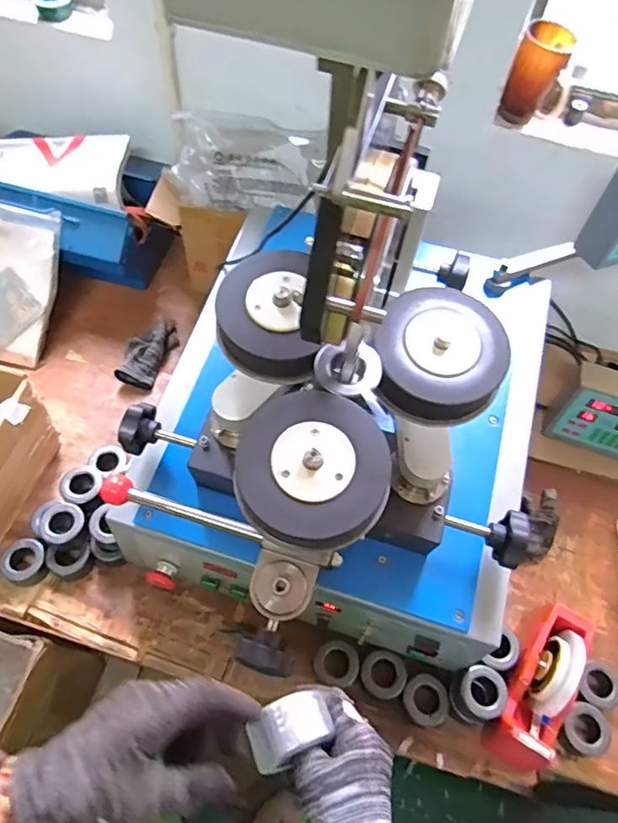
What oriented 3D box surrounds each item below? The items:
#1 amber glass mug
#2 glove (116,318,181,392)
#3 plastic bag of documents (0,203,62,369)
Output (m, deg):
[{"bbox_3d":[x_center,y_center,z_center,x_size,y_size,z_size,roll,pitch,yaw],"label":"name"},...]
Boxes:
[{"bbox_3d":[0.353,-0.508,0.820,0.090,0.118,0.077,21,58,8],"label":"amber glass mug"},{"bbox_3d":[-0.299,-0.111,1.018,0.074,0.045,0.157,22,58,9],"label":"glove"},{"bbox_3d":[-0.559,-0.234,0.980,0.183,0.028,0.278,13,99,0],"label":"plastic bag of documents"}]

